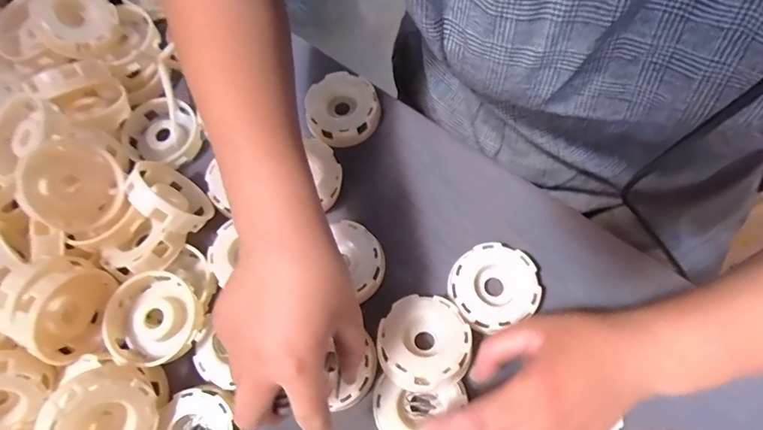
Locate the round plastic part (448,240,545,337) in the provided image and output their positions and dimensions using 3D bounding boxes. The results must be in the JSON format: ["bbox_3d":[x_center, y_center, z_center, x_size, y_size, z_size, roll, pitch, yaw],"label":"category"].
[{"bbox_3d":[0.084,0.053,0.344,0.063,0.020,0.059,-2,71,4],"label":"round plastic part"}]

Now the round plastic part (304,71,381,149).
[{"bbox_3d":[-0.036,-0.096,0.412,0.063,0.025,0.064,-2,71,4],"label":"round plastic part"}]

